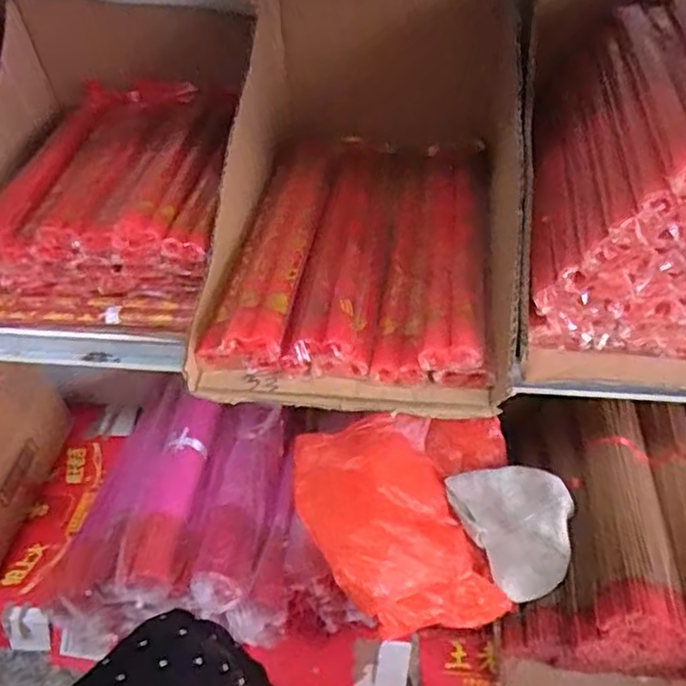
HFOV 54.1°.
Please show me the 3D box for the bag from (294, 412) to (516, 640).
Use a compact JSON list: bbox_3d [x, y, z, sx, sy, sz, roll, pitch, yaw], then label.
[{"bbox_3d":[0.094,0.215,0.850,0.290,0.084,0.281,-9,46,-5],"label":"bag"}]

